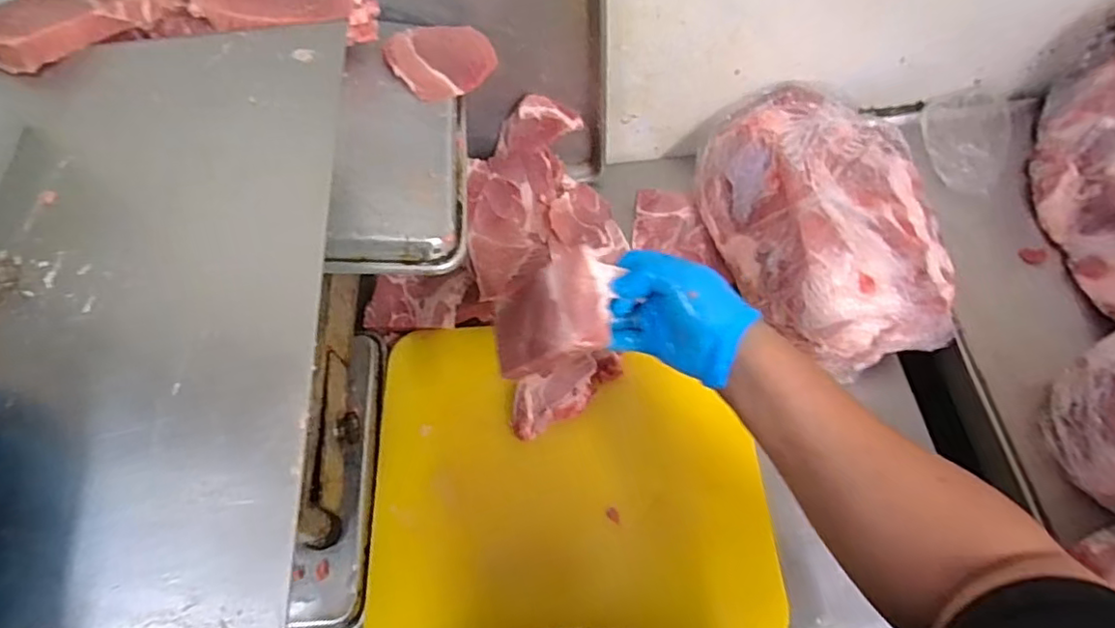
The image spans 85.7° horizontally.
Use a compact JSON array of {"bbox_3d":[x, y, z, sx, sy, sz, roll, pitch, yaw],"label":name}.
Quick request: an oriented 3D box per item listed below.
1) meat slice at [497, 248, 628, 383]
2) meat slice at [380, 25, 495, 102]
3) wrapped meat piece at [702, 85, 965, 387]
[{"bbox_3d":[-0.009,0.007,0.509,0.130,0.025,0.087,-26,57,40],"label":"meat slice"},{"bbox_3d":[-0.106,-0.244,0.577,0.085,0.008,0.112,48,53,9],"label":"meat slice"},{"bbox_3d":[0.300,-0.111,0.683,0.218,0.100,0.355,-14,62,-4],"label":"wrapped meat piece"}]

